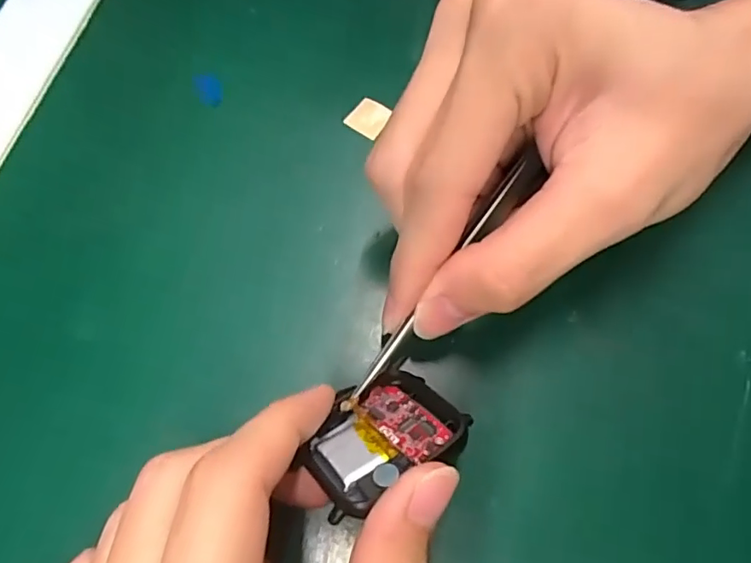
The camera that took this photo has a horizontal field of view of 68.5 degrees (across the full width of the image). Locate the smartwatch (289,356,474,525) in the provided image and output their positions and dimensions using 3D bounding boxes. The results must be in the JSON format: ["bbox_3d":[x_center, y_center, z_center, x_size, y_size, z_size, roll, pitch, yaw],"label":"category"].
[{"bbox_3d":[0.001,0.047,0.164,0.046,0.012,0.037,-27,38,-23],"label":"smartwatch"}]

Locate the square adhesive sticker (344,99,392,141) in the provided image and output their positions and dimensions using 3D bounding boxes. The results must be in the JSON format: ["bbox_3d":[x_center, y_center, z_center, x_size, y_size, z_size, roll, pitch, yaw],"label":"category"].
[{"bbox_3d":[-0.003,-0.066,0.221,0.014,0.004,0.014,31,72,13],"label":"square adhesive sticker"}]

